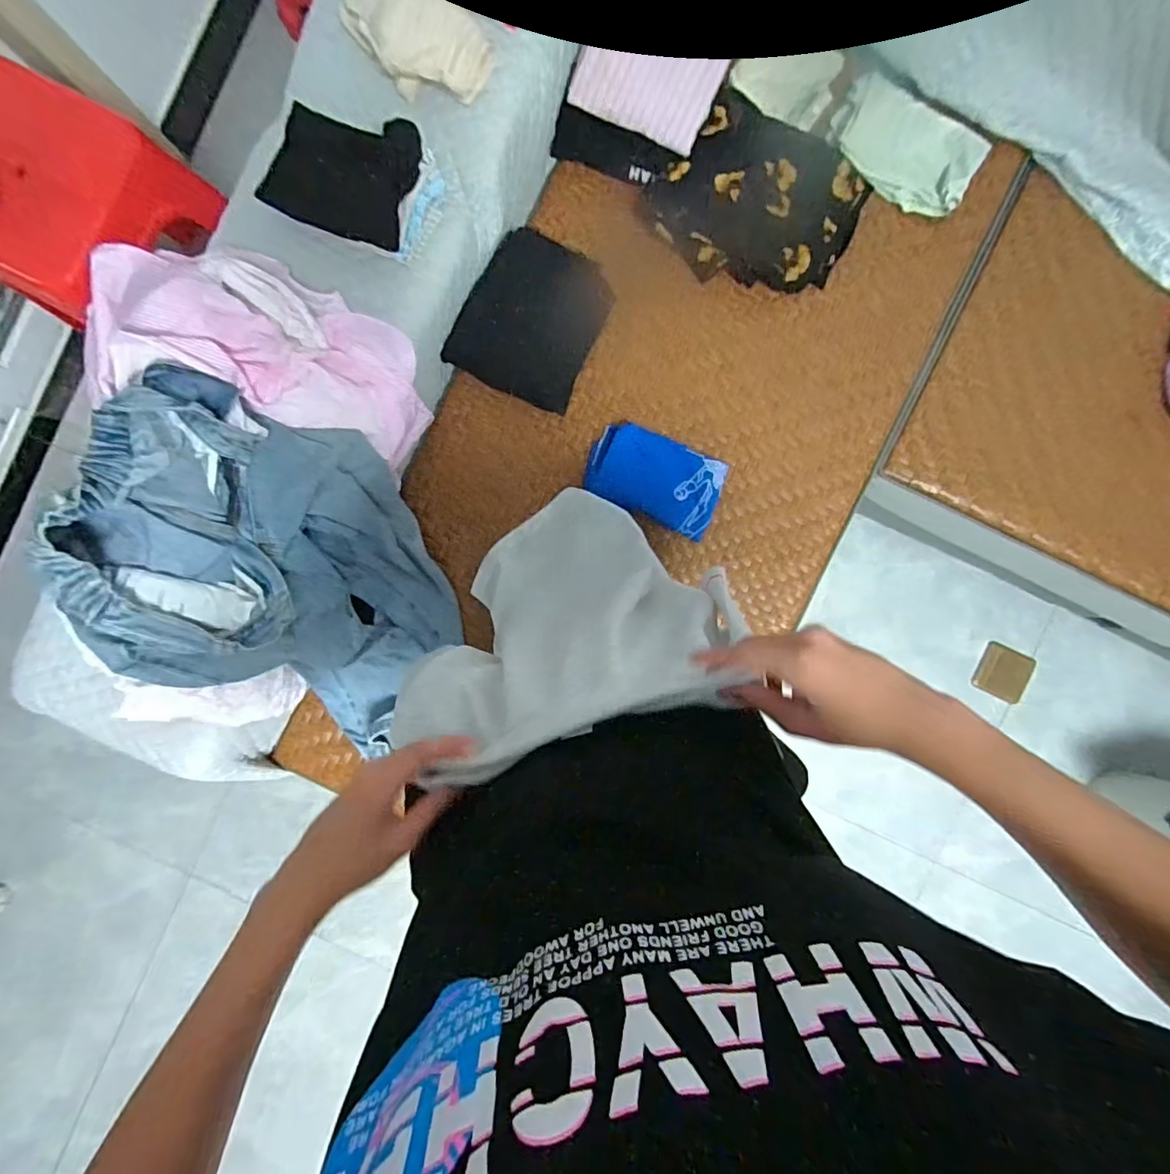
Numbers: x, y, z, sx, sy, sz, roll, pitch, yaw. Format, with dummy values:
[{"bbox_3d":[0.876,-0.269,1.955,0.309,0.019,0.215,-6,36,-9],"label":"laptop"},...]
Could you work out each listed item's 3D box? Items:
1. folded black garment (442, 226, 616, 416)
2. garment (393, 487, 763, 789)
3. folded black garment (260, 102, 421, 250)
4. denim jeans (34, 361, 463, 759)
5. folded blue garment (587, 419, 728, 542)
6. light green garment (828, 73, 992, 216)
[{"bbox_3d":[-0.080,-0.419,0.843,0.196,0.054,0.231,26,93,0],"label":"folded black garment"},{"bbox_3d":[-0.005,0.014,0.633,0.321,0.535,0.142,-5,109,2],"label":"garment"},{"bbox_3d":[-0.305,-0.521,0.673,0.180,0.020,0.136,20,110,0],"label":"folded black garment"},{"bbox_3d":[-0.405,-0.014,0.728,0.325,0.302,0.475,-17,92,2],"label":"denim jeans"},{"bbox_3d":[0.112,-0.173,0.848,0.211,0.029,0.123,25,93,0],"label":"folded blue garment"},{"bbox_3d":[0.494,-0.680,0.827,0.222,0.021,0.148,29,93,0],"label":"light green garment"}]

